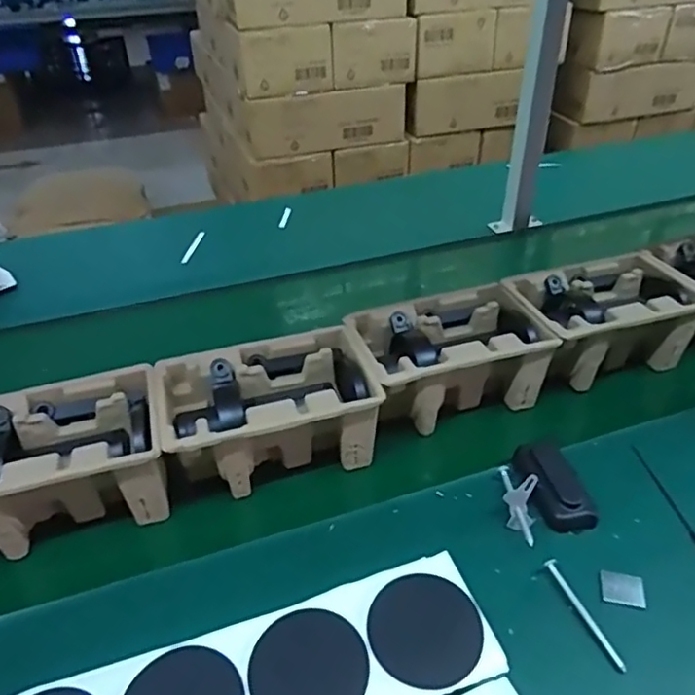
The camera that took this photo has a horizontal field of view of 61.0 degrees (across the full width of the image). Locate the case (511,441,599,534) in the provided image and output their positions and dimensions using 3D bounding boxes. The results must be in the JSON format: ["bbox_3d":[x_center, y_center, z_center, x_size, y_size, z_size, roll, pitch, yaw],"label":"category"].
[{"bbox_3d":[0.211,0.142,0.614,0.055,0.025,0.099,-7,36,-10],"label":"case"}]

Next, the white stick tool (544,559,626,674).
[{"bbox_3d":[0.206,0.229,0.512,0.011,0.009,0.102,-13,38,-18],"label":"white stick tool"}]

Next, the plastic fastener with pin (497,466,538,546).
[{"bbox_3d":[0.172,0.151,0.588,0.030,0.035,0.103,6,36,7],"label":"plastic fastener with pin"}]

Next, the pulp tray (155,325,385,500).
[{"bbox_3d":[-0.088,0.080,0.659,0.214,0.121,0.140,-10,37,-15],"label":"pulp tray"}]

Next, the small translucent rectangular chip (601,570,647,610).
[{"bbox_3d":[0.248,0.217,0.531,0.037,0.004,0.034,8,37,11],"label":"small translucent rectangular chip"}]

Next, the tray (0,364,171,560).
[{"bbox_3d":[-0.302,0.127,0.608,0.223,0.123,0.146,-12,38,-16],"label":"tray"}]

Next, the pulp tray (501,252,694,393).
[{"bbox_3d":[0.332,-0.035,0.782,0.236,0.102,0.148,-12,38,-16],"label":"pulp tray"}]

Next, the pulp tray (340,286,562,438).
[{"bbox_3d":[0.116,0.020,0.730,0.221,0.114,0.145,-11,37,-15],"label":"pulp tray"}]

